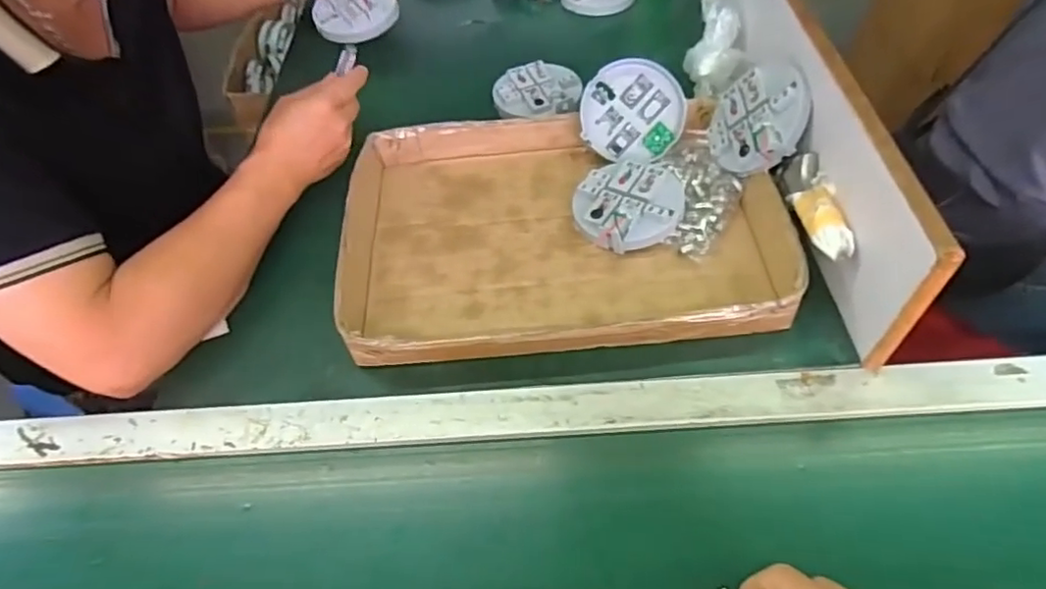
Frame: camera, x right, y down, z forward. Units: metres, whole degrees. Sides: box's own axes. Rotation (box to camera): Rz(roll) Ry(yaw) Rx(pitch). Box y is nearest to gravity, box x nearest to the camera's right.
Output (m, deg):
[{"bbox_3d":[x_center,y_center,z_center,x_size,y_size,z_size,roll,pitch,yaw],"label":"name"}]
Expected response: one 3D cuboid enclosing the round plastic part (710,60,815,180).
[{"bbox_3d":[0.217,-0.165,0.576,0.093,0.024,0.102,27,100,54],"label":"round plastic part"}]

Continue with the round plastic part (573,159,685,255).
[{"bbox_3d":[0.100,-0.084,0.584,0.100,0.030,0.100,-3,53,4],"label":"round plastic part"}]

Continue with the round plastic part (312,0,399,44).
[{"bbox_3d":[-0.209,-0.357,0.763,0.102,0.026,0.102,-1,72,2],"label":"round plastic part"}]

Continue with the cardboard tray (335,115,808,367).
[{"bbox_3d":[0.030,-0.070,0.577,0.402,0.039,0.283,-7,53,1],"label":"cardboard tray"}]

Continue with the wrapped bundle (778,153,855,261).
[{"bbox_3d":[0.247,-0.074,0.516,0.028,0.027,0.120,-4,52,1],"label":"wrapped bundle"}]

